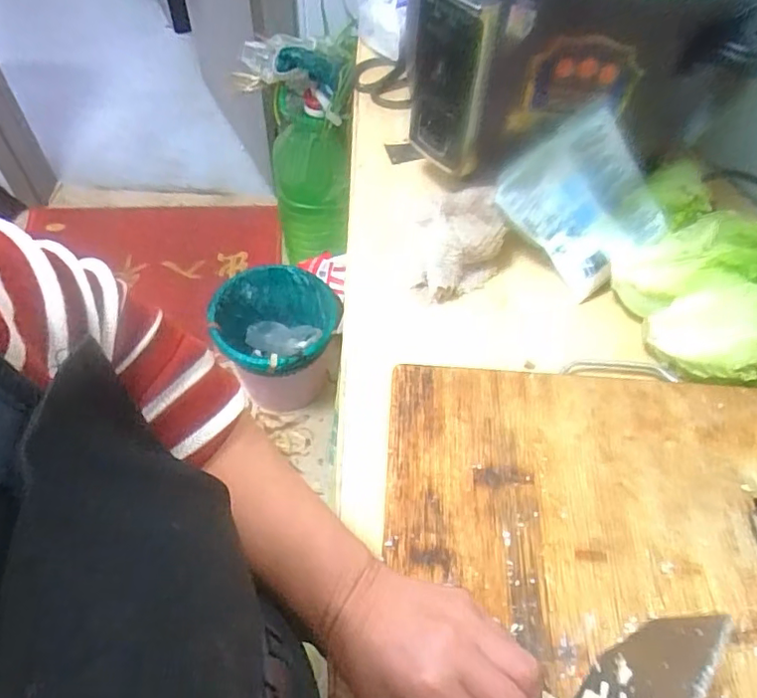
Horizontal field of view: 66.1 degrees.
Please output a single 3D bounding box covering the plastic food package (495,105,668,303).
[{"bbox_3d":[0.189,-0.133,0.527,0.119,0.138,0.041,-40,25,10],"label":"plastic food package"}]

